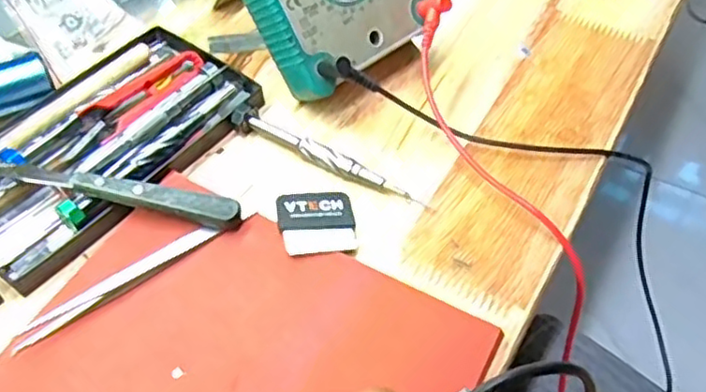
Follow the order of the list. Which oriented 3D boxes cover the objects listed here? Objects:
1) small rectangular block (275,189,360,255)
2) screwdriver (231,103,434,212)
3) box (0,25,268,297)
[{"bbox_3d":[-0.018,0.012,0.343,0.038,0.006,0.042,-11,52,-8],"label":"small rectangular block"},{"bbox_3d":[-0.013,-0.022,0.371,0.122,0.014,0.014,24,56,18],"label":"screwdriver"},{"bbox_3d":[-0.143,-0.035,0.375,0.099,0.019,0.172,35,60,24],"label":"box"}]

